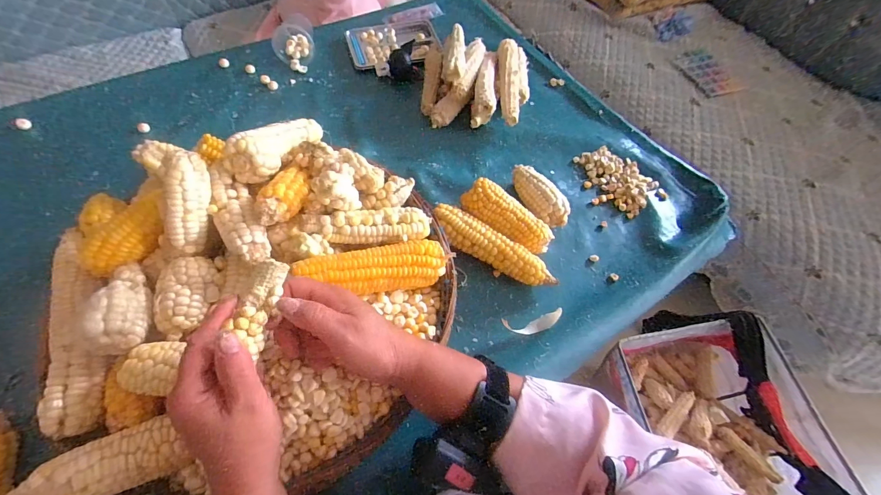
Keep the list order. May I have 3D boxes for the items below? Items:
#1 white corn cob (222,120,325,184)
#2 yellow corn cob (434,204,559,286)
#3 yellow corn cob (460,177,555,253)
[{"bbox_3d":[-0.166,-0.114,0.402,0.035,0.042,0.142,16,34,5],"label":"white corn cob"},{"bbox_3d":[0.062,0.004,0.453,0.158,0.043,0.034,29,63,12],"label":"yellow corn cob"},{"bbox_3d":[0.082,-0.033,0.471,0.118,0.051,0.043,34,64,14],"label":"yellow corn cob"}]

